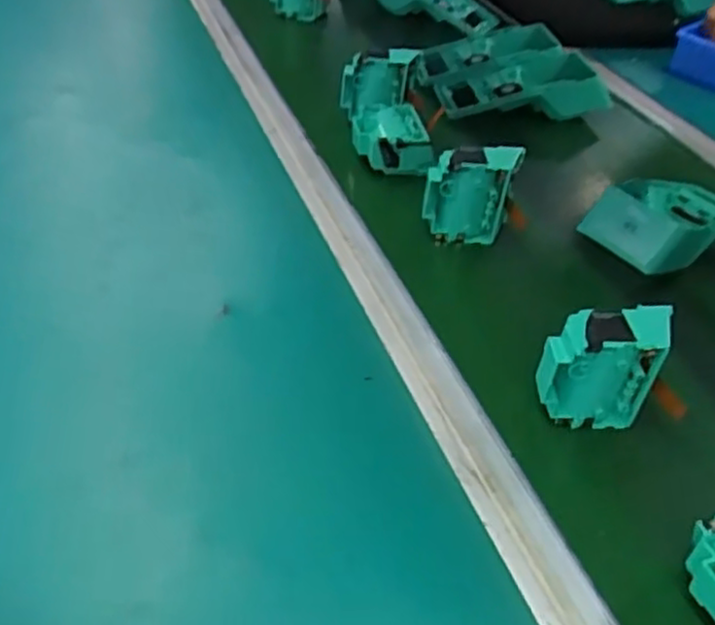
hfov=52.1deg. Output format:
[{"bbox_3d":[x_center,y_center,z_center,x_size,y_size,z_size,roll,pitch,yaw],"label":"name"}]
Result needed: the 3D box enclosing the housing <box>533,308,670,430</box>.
[{"bbox_3d":[0.152,0.039,0.458,0.075,0.079,0.033,-3,34,-3],"label":"housing"}]

